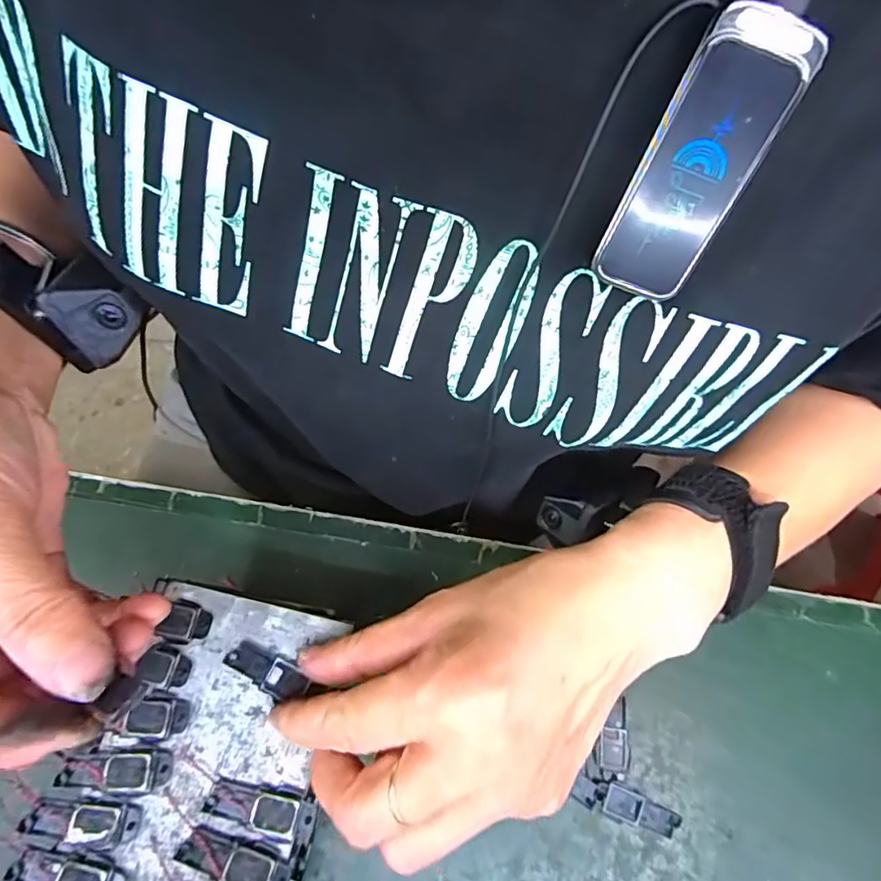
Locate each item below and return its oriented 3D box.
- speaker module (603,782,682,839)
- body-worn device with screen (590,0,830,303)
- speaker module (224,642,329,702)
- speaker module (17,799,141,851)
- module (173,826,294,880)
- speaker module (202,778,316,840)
[{"bbox_3d":[0.094,0.174,0.261,0.033,0.004,0.014,23,68,6],"label":"speaker module"},{"bbox_3d":[0.063,-0.067,0.139,0.025,0.064,0.009,29,38,9],"label":"body-worn device with screen"},{"bbox_3d":[-0.069,0.093,0.225,0.036,0.004,0.013,23,67,8],"label":"speaker module"},{"bbox_3d":[-0.129,0.137,0.201,0.039,0.005,0.014,7,67,-1],"label":"speaker module"},{"bbox_3d":[-0.071,0.151,0.198,0.044,0.005,0.013,19,68,4],"label":"module"},{"bbox_3d":[-0.066,0.135,0.206,0.040,0.005,0.013,14,67,2],"label":"speaker module"}]

